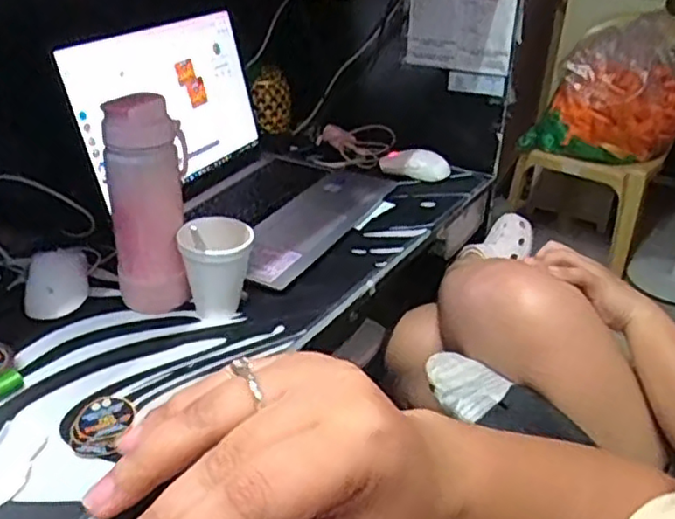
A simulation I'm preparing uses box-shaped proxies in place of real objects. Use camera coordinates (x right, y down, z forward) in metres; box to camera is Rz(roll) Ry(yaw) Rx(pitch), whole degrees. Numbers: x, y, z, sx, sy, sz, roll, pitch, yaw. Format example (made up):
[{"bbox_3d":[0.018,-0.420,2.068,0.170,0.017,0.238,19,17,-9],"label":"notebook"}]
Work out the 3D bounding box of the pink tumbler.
[{"bbox_3d":[-0.197,-0.059,0.678,0.076,0.210,0.062,1,29,-3],"label":"pink tumbler"}]

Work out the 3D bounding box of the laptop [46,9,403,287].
[{"bbox_3d":[-0.116,-0.175,0.887,0.309,0.225,0.357,16,32,22],"label":"laptop"}]

